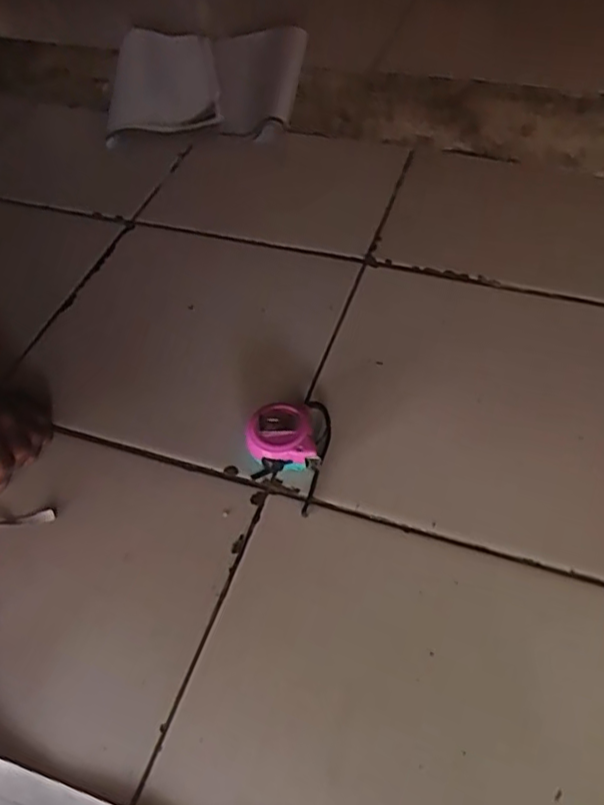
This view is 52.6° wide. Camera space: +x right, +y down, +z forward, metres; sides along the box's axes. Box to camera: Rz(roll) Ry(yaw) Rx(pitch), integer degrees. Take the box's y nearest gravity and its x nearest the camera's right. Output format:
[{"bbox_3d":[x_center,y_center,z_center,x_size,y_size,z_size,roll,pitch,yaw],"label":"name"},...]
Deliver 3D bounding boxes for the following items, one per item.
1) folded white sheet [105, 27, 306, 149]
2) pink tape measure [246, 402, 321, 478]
[{"bbox_3d":[-0.150,-0.466,0.899,0.289,0.060,0.233,3,53,7],"label":"folded white sheet"},{"bbox_3d":[-0.015,0.032,0.532,0.067,0.037,0.056,-7,52,0],"label":"pink tape measure"}]

